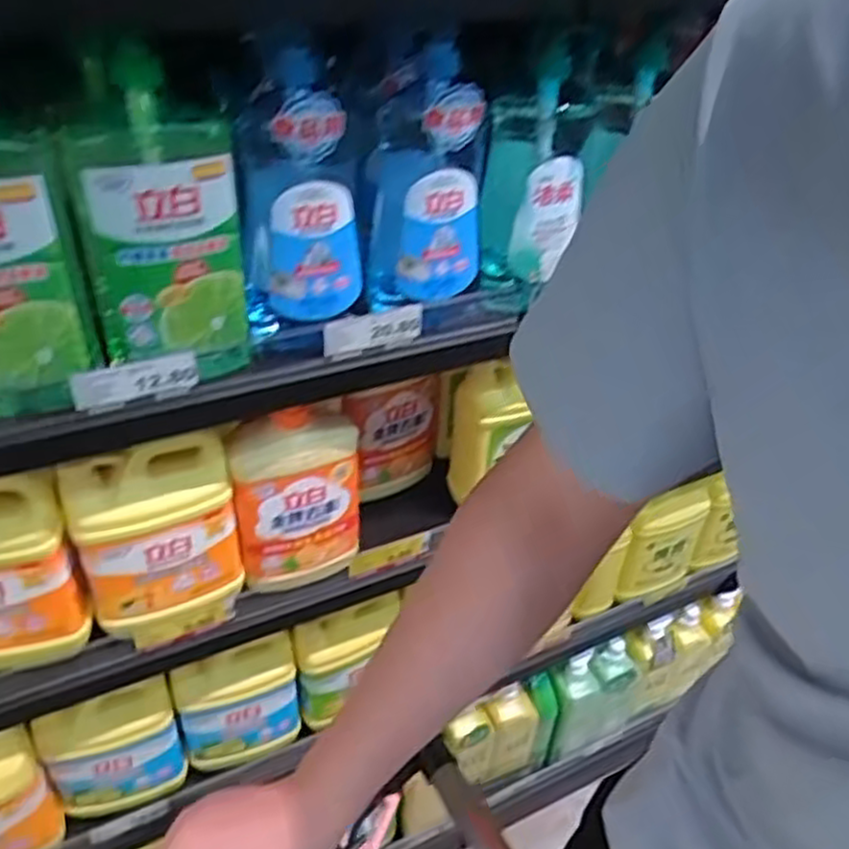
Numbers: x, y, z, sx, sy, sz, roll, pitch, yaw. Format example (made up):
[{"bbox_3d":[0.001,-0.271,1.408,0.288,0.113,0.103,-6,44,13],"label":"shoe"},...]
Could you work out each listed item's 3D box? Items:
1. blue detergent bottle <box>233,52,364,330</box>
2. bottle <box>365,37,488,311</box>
[{"bbox_3d":[-0.104,-0.181,0.640,0.106,0.218,0.058,-8,38,-14],"label":"blue detergent bottle"},{"bbox_3d":[-0.001,-0.212,0.689,0.084,0.221,0.084,-18,41,-26],"label":"bottle"}]

